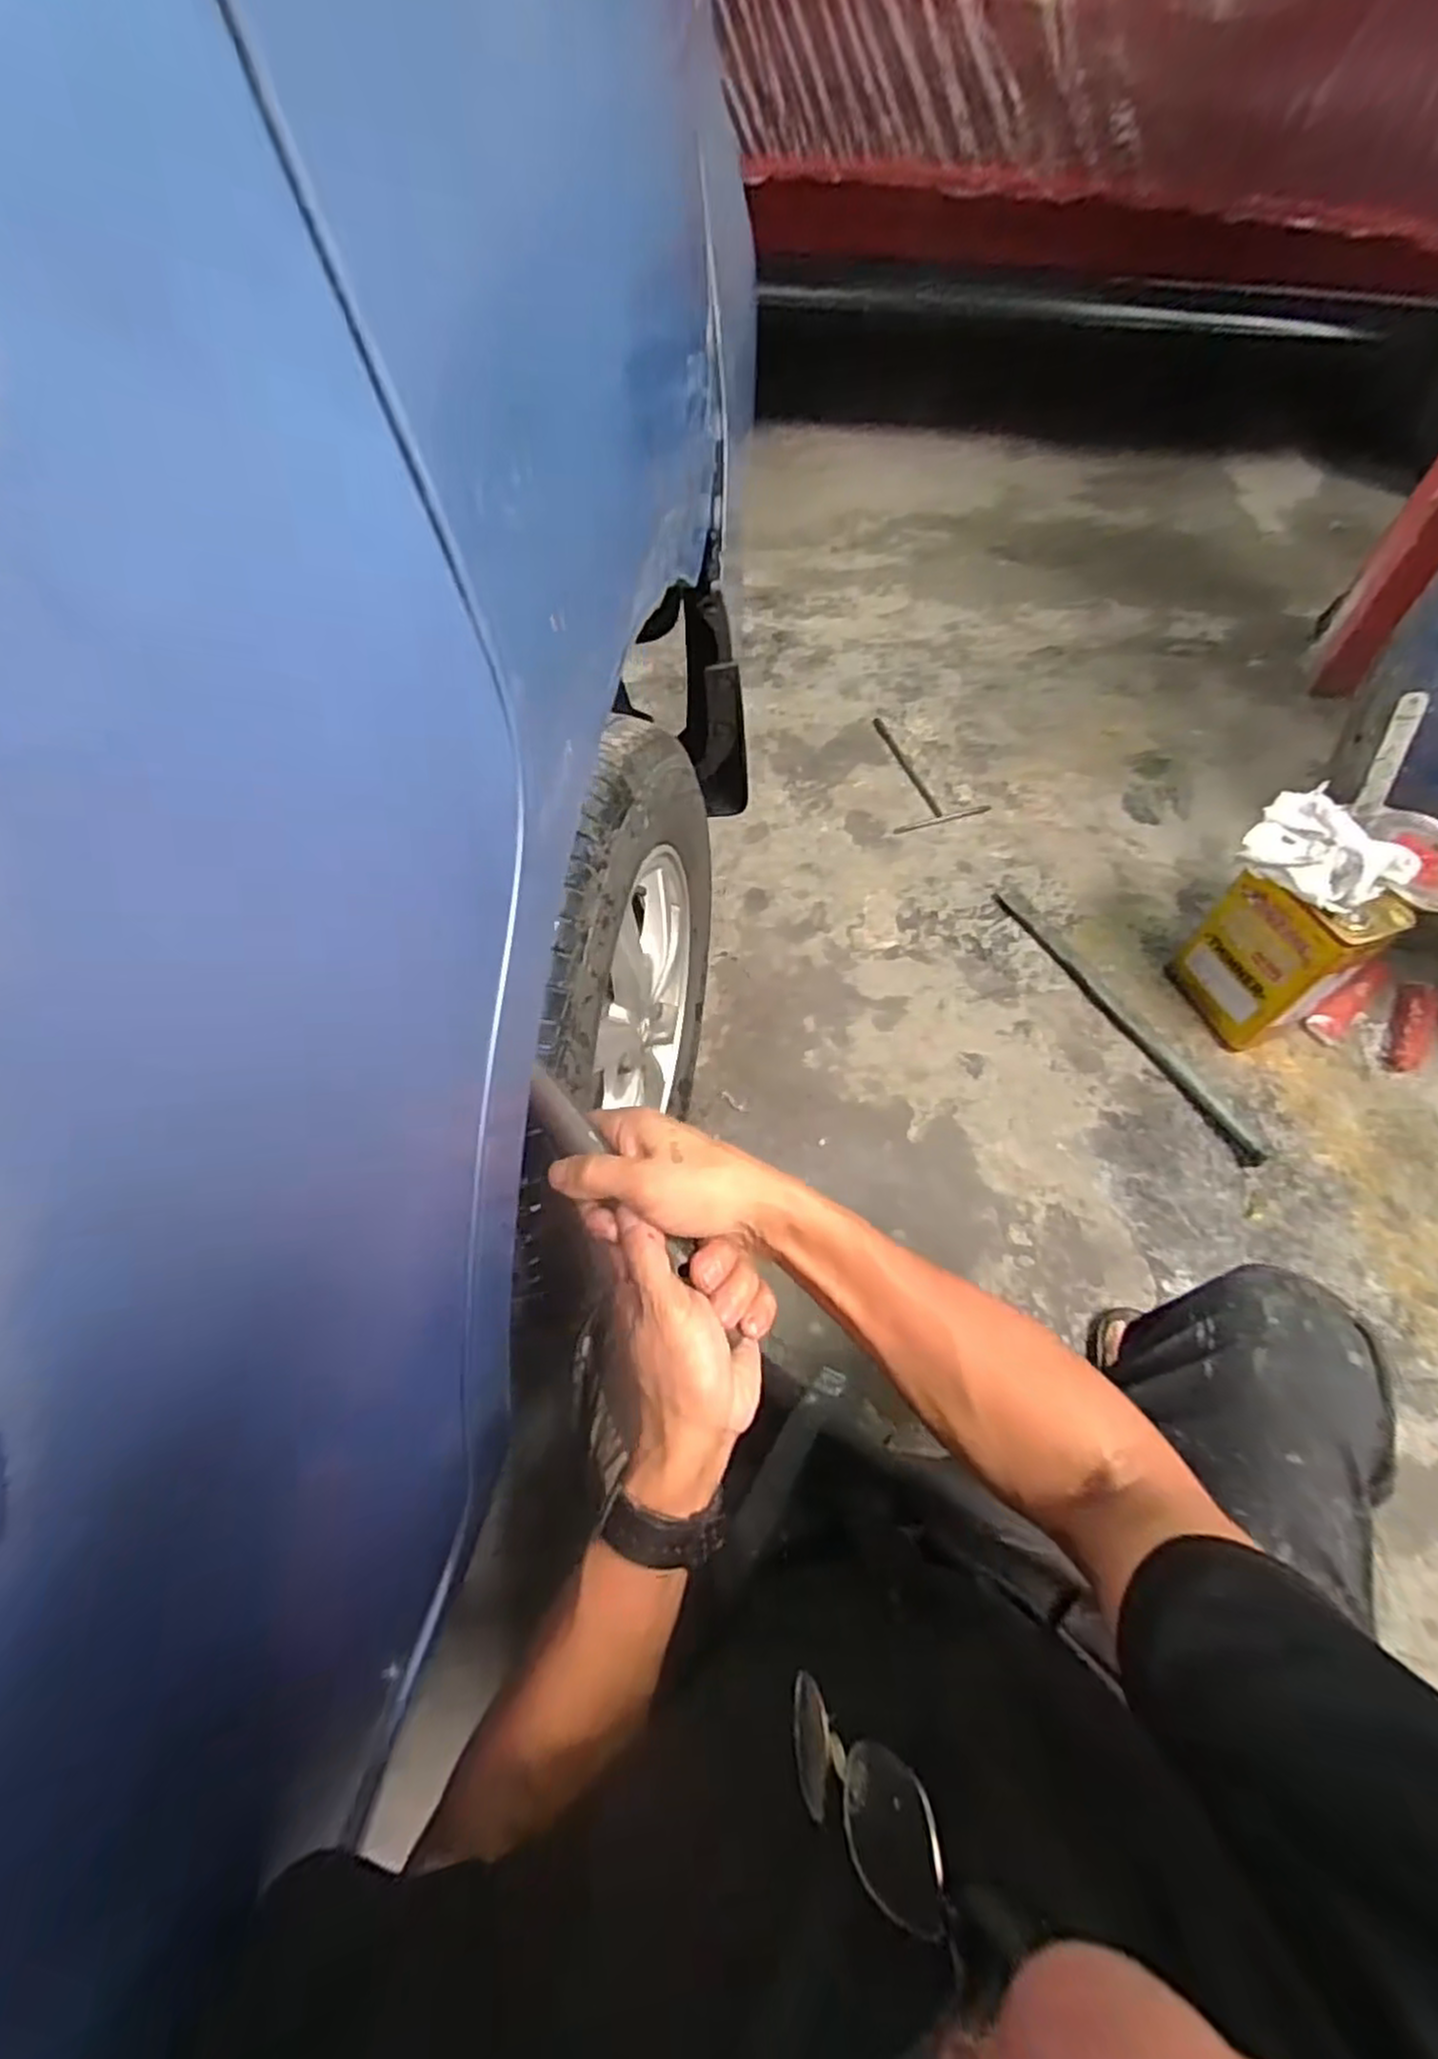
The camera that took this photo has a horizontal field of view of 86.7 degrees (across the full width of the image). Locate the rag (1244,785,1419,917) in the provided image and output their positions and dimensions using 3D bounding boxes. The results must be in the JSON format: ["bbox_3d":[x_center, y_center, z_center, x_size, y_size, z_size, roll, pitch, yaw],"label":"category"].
[{"bbox_3d":[0.809,-0.251,1.040,0.131,0.067,0.203,-17,59,-10],"label":"rag"}]

